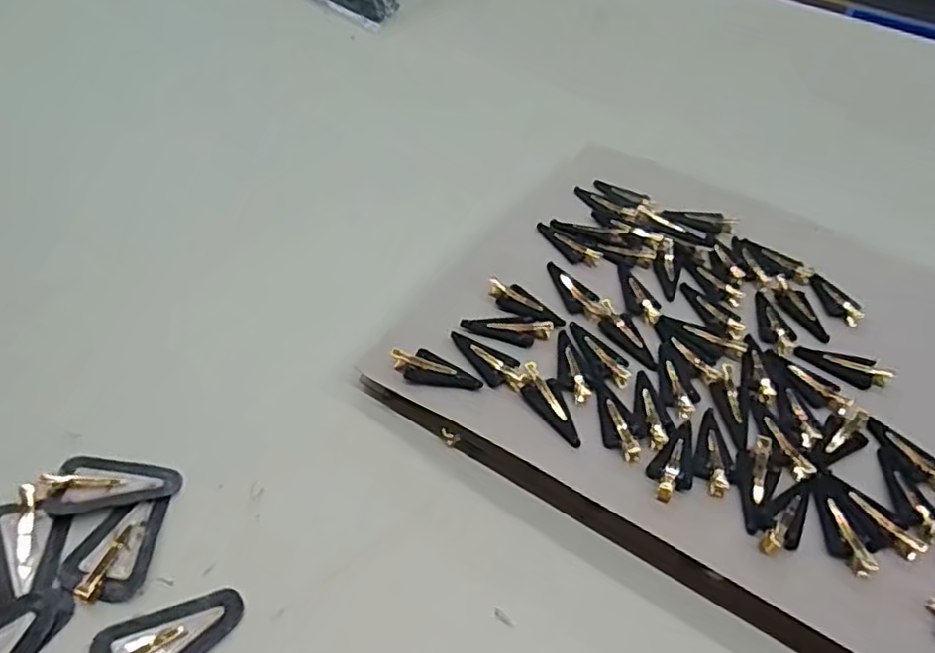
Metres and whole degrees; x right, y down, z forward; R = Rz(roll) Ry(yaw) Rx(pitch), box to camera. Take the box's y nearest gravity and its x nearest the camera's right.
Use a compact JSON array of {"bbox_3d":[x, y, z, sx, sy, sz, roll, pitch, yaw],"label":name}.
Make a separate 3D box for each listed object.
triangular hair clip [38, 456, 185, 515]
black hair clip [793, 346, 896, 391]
[{"bbox_3d":[-0.198,0.089,0.365,0.068,0.009,0.036,4,47,-2],"label":"triangular hair clip"},{"bbox_3d":[0.257,0.027,0.447,0.059,0.009,0.026,14,48,8],"label":"black hair clip"}]

